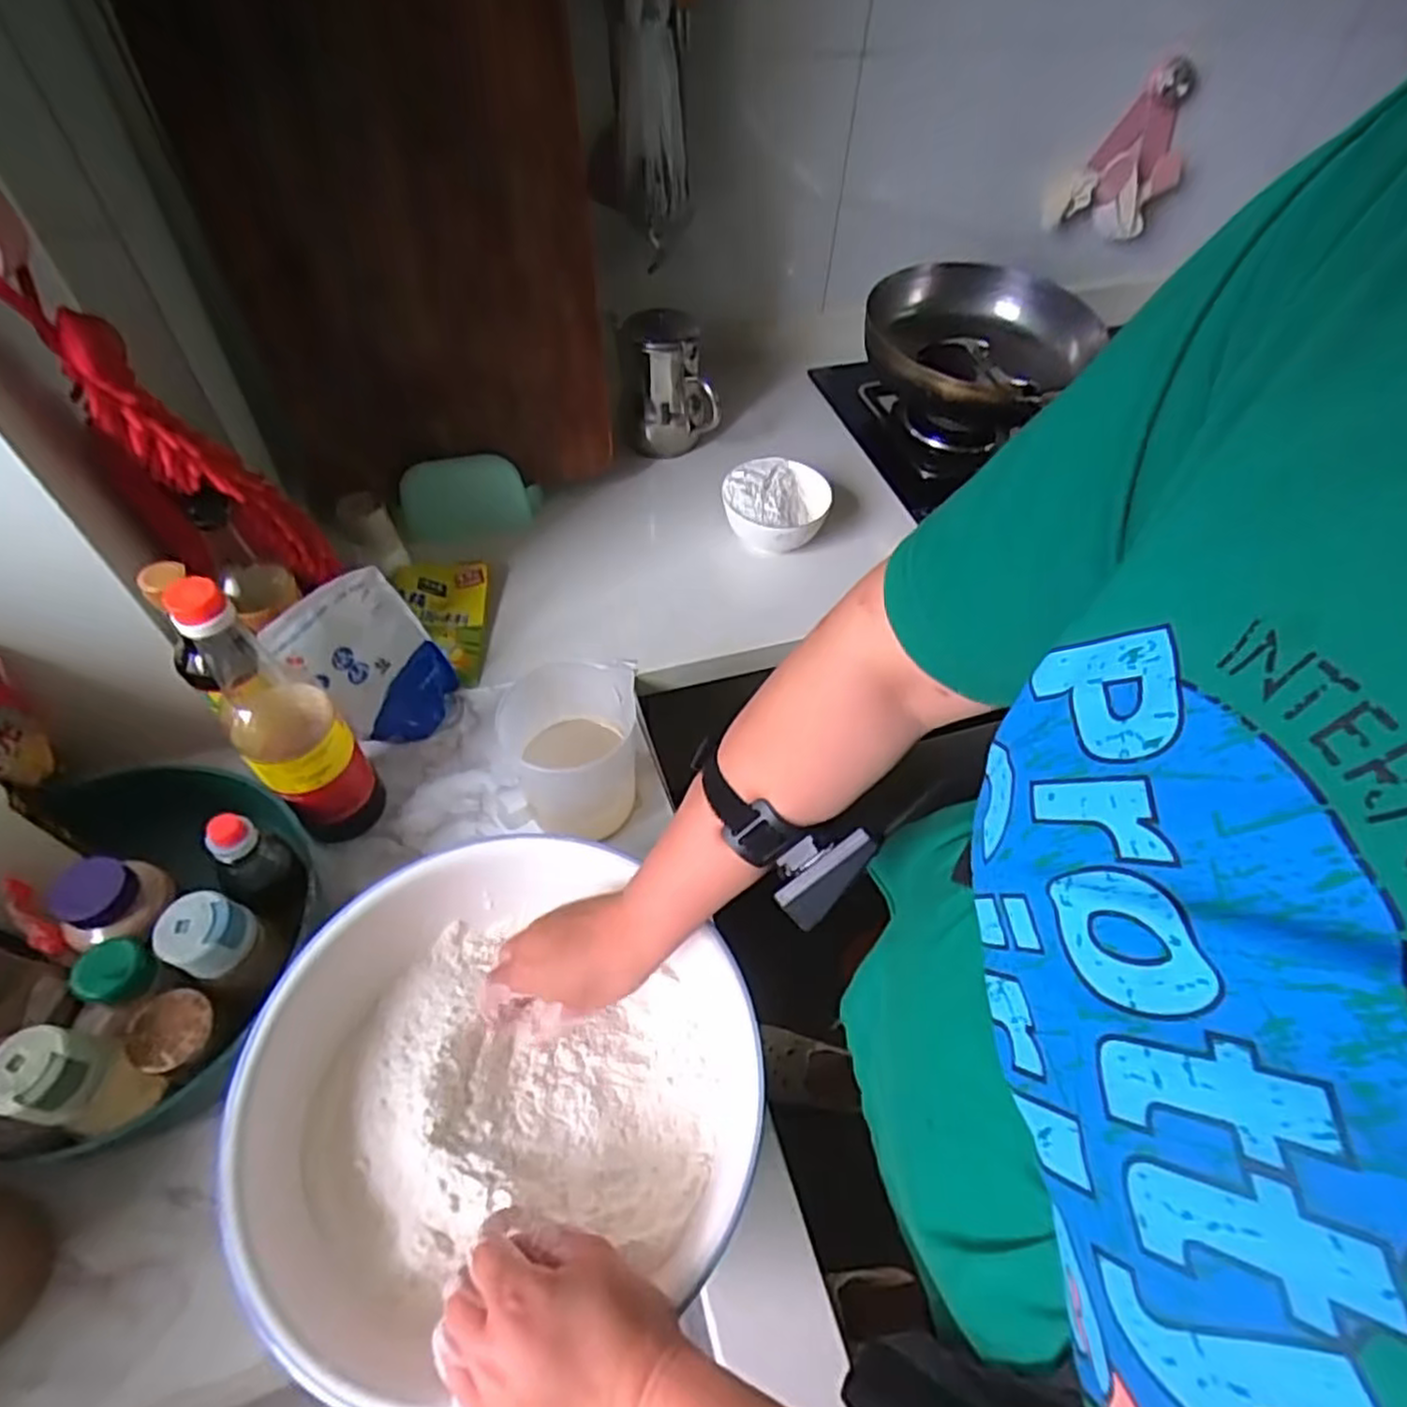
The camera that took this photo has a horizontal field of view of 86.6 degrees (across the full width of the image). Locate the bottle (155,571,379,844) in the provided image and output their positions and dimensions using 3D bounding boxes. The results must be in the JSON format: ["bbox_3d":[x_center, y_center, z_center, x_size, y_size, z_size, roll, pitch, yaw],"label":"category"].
[{"bbox_3d":[-0.324,0.019,0.581,0.072,0.280,0.061,-31,61,-23],"label":"bottle"}]

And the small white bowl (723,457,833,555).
[{"bbox_3d":[0.090,-0.240,0.936,0.128,0.077,0.131,1,53,-2],"label":"small white bowl"}]

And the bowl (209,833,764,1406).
[{"bbox_3d":[-0.135,0.269,0.499,0.313,0.091,0.288,1,53,-2],"label":"bowl"}]

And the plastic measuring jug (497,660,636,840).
[{"bbox_3d":[-0.119,0.046,0.660,0.124,0.139,0.101,-7,54,-8],"label":"plastic measuring jug"}]

